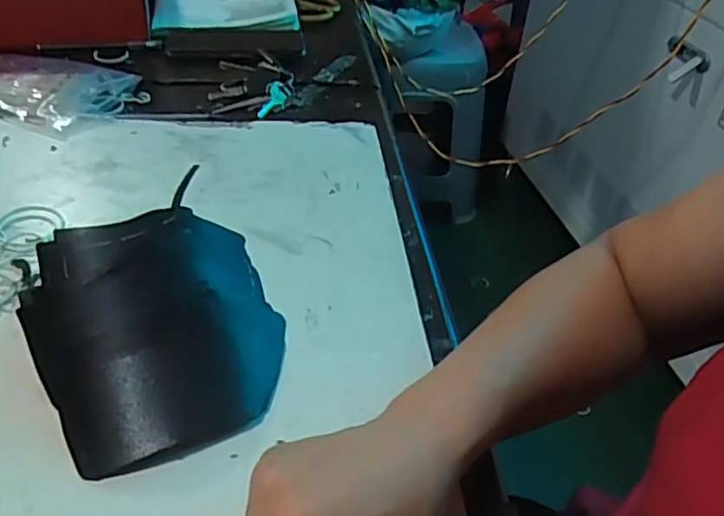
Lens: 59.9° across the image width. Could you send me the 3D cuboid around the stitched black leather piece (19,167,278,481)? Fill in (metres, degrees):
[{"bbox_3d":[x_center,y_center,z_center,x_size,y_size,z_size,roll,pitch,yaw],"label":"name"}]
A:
[{"bbox_3d":[-0.127,0.034,0.393,0.143,0.050,0.174,-15,44,-24],"label":"stitched black leather piece"}]

